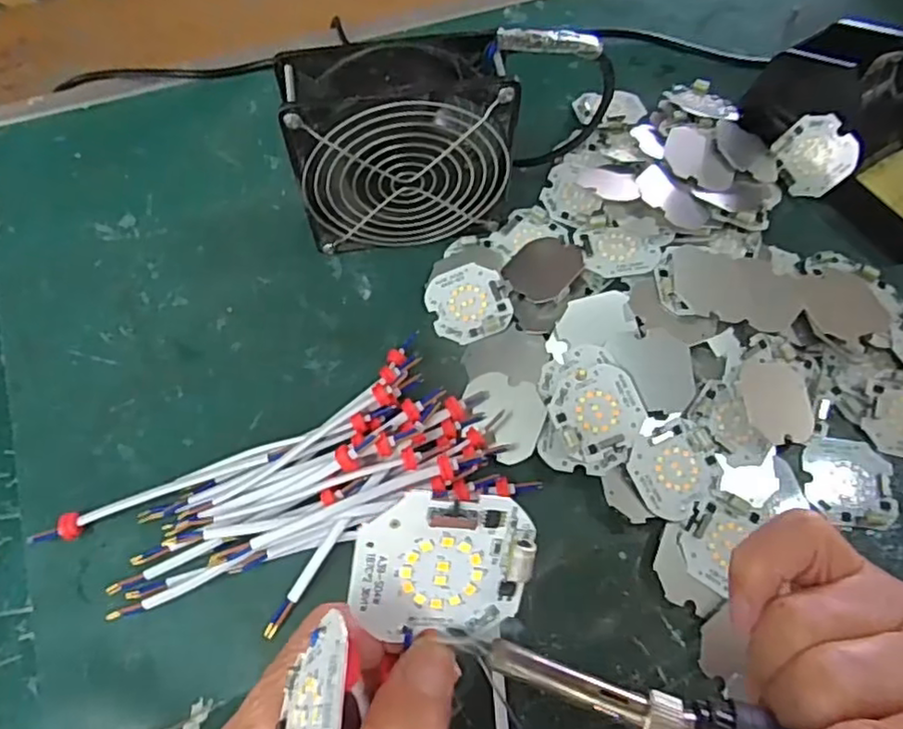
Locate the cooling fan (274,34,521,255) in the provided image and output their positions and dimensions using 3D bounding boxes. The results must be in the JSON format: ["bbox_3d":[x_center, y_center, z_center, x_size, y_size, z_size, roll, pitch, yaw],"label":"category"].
[{"bbox_3d":[-0.027,-0.118,0.367,0.116,0.117,0.043,-8,64,-4],"label":"cooling fan"}]

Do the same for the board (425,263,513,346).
[{"bbox_3d":[0.010,-0.037,0.388,0.046,0.009,0.046,-17,65,-8],"label":"board"}]

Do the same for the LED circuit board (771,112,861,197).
[{"bbox_3d":[0.234,-0.135,0.416,0.004,0.045,0.047,-17,74,-35],"label":"LED circuit board"}]

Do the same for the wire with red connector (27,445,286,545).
[{"bbox_3d":[-0.150,0.067,0.337,0.129,0.011,0.013,-19,66,-9],"label":"wire with red connector"}]

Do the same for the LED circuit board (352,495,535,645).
[{"bbox_3d":[-0.002,0.056,0.172,0.046,0.007,0.043,5,106,-9],"label":"LED circuit board"}]

